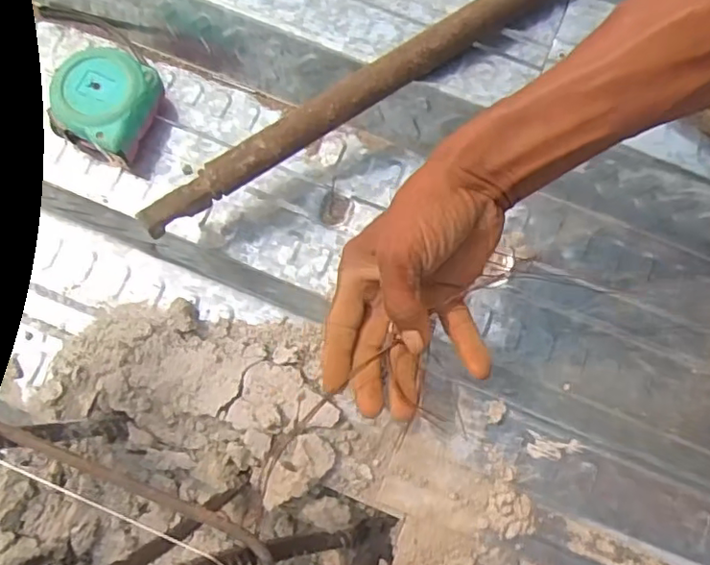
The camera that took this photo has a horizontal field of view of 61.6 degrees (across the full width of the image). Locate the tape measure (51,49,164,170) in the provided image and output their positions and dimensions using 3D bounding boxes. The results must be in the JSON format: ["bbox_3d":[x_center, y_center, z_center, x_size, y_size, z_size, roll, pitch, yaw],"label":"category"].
[{"bbox_3d":[-0.198,-0.141,0.478,0.074,0.043,0.081,16,76,2],"label":"tape measure"}]

